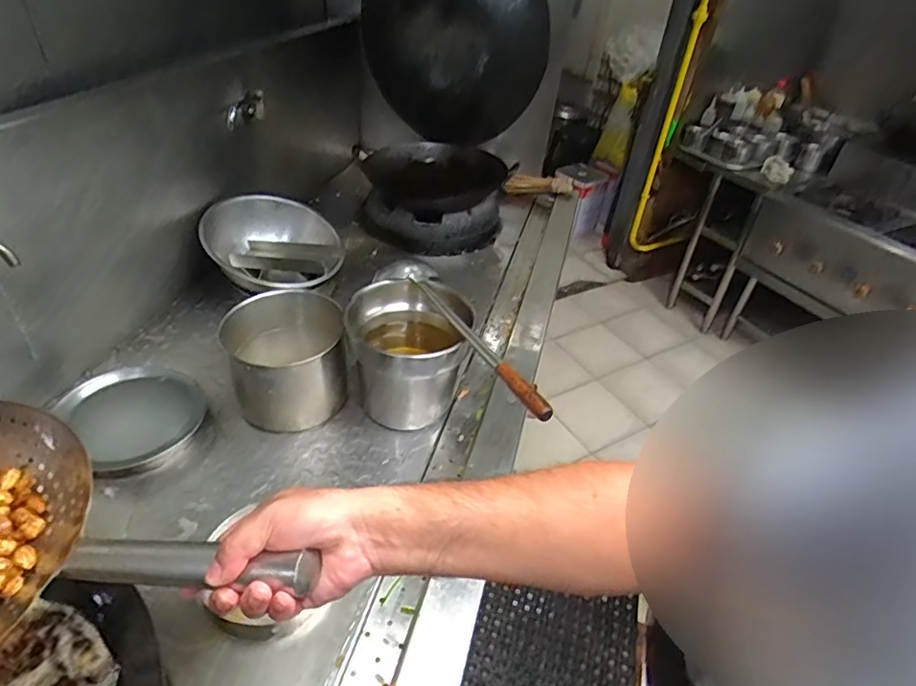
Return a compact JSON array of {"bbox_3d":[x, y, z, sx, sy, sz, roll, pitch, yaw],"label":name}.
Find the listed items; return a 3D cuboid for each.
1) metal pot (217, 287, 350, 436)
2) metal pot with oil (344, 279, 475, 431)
[{"bbox_3d":[-0.323,0.036,1.047,0.204,0.191,0.200,4,38,-3],"label":"metal pot"},{"bbox_3d":[-0.099,0.031,1.042,0.201,0.237,0.206,4,38,-3],"label":"metal pot with oil"}]

